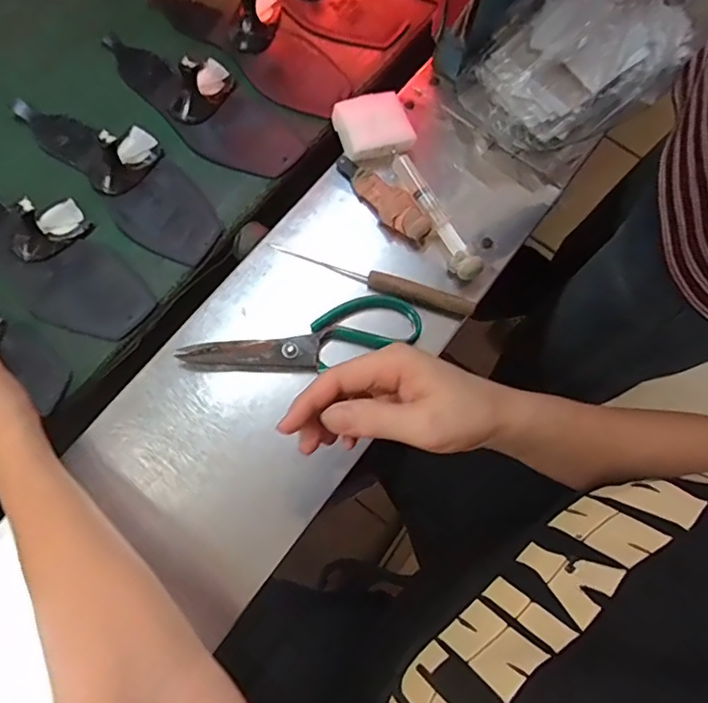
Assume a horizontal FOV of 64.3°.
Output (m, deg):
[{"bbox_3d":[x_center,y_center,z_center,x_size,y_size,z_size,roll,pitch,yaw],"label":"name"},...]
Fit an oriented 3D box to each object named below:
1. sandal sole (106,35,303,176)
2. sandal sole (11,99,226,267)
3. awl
[{"bbox_3d":[-0.163,-0.266,0.573,0.245,0.049,0.096,38,75,9],"label":"sandal sole"},{"bbox_3d":[-0.227,-0.188,0.544,0.089,0.041,0.249,-43,79,-13],"label":"sandal sole"},{"bbox_3d":[0.017,-0.068,0.517,0.190,0.015,0.013,19,73,4],"label":"awl"}]

